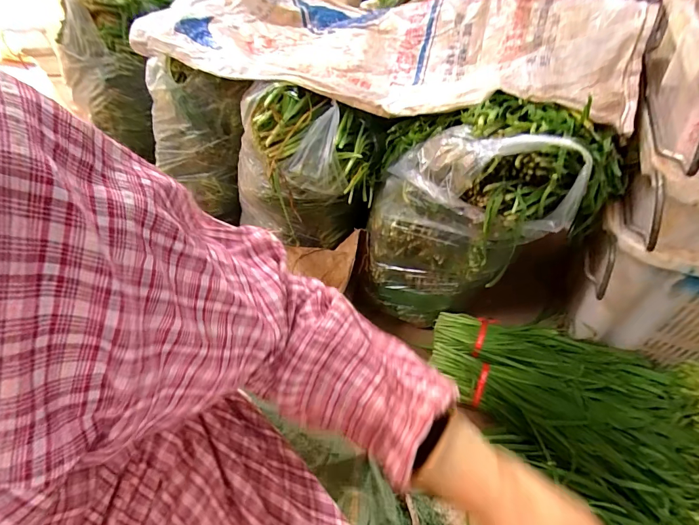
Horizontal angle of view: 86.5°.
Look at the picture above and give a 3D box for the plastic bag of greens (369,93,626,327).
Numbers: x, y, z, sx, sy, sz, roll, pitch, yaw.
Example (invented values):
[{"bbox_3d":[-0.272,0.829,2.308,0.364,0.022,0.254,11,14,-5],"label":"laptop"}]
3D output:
[{"bbox_3d":[0.208,-0.056,0.670,0.379,0.430,0.165,18,51,21],"label":"plastic bag of greens"}]

